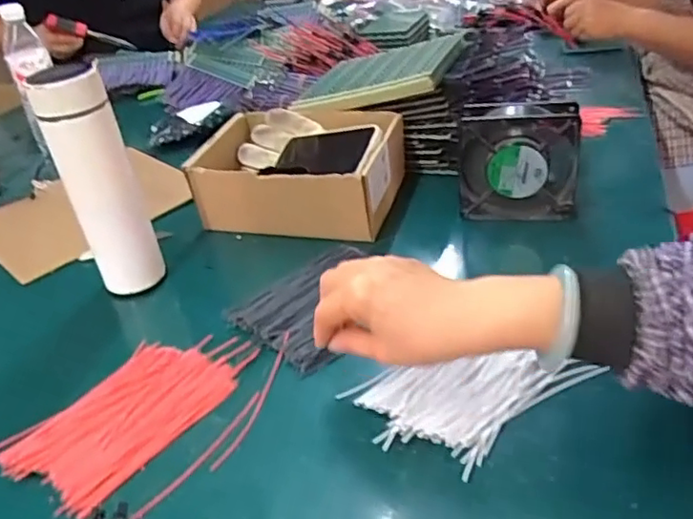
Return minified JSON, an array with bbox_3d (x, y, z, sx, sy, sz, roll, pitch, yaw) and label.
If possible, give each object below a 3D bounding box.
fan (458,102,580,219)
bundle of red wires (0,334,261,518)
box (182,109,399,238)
[{"bbox_3d":[0.180,-0.099,0.640,0.117,0.123,0.036,2,34,15],"label":"fan"},{"bbox_3d":[-0.170,0.115,0.493,0.110,0.009,0.189,18,41,34],"label":"bundle of red wires"},{"bbox_3d":[-0.059,-0.106,0.728,0.236,0.087,0.165,6,35,20],"label":"box"}]

